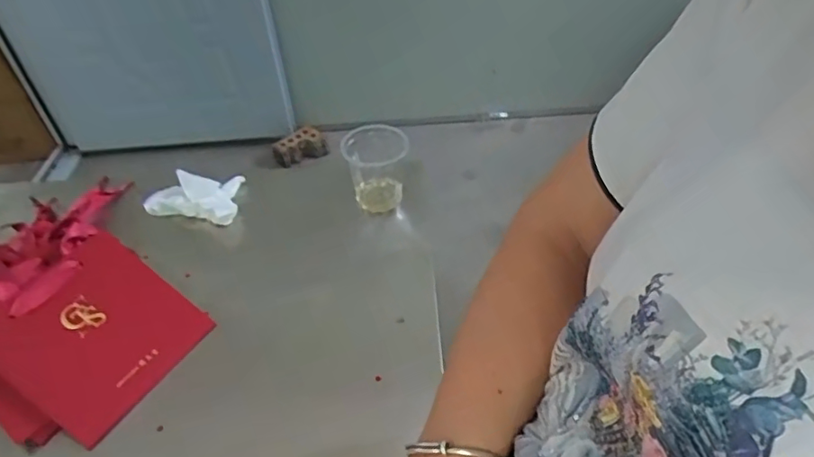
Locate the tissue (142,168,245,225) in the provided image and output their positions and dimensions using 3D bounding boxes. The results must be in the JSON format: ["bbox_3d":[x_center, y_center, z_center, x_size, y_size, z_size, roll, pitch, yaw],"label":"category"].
[{"bbox_3d":[-0.244,-0.035,0.641,0.103,0.022,0.076,-1,44,4],"label":"tissue"}]

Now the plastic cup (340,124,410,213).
[{"bbox_3d":[-0.033,-0.067,0.620,0.065,0.074,0.066,-2,44,2],"label":"plastic cup"}]

